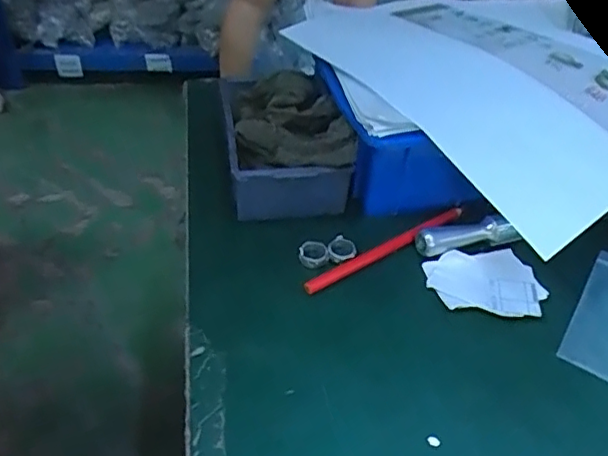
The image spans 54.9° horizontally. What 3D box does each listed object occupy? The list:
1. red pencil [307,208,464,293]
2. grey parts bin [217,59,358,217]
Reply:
[{"bbox_3d":[0.066,0.014,0.449,0.154,0.012,0.011,-23,49,-26],"label":"red pencil"},{"bbox_3d":[-0.016,-0.070,0.494,0.088,0.073,0.140,-5,43,-10],"label":"grey parts bin"}]

